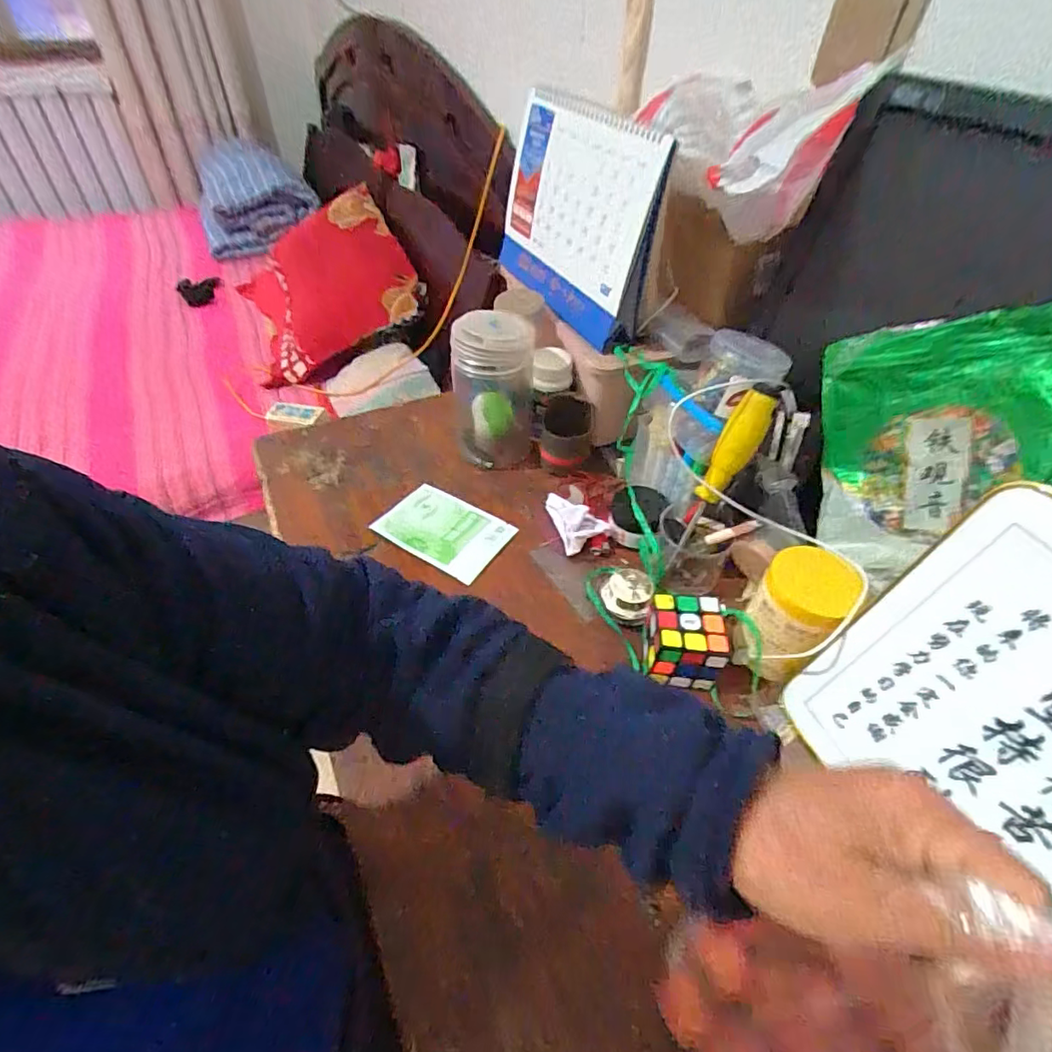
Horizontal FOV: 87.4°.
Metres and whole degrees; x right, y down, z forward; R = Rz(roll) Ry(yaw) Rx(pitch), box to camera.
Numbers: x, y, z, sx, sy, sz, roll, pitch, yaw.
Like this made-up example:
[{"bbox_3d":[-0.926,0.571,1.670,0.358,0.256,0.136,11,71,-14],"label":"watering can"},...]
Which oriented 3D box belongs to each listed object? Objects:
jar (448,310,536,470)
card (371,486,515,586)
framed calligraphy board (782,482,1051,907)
[{"bbox_3d":[-0.036,-0.157,0.622,0.088,0.156,0.093,3,46,0],"label":"jar"},{"bbox_3d":[-0.086,0.004,0.580,0.129,0.008,0.082,26,62,20],"label":"card"},{"bbox_3d":[0.272,0.112,0.315,0.007,0.223,0.184,-2,45,-28],"label":"framed calligraphy board"}]

